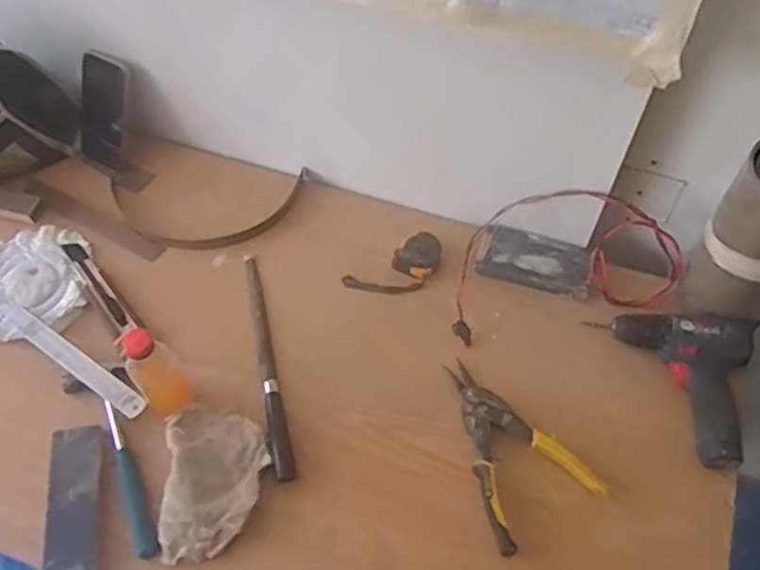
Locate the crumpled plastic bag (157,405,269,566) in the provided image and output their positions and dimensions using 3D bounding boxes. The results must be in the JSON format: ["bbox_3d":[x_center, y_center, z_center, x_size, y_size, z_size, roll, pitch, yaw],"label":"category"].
[{"bbox_3d":[-0.191,0.224,0.848,0.112,0.024,0.170,-4,59,-2],"label":"crumpled plastic bag"}]

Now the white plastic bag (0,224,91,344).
[{"bbox_3d":[-0.478,-0.008,1.014,0.140,0.015,0.178,-11,59,-6],"label":"white plastic bag"}]

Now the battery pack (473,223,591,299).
[{"bbox_3d":[0.210,-0.036,0.996,0.150,0.019,0.080,16,60,10],"label":"battery pack"}]

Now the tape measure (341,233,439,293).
[{"bbox_3d":[0.025,-0.019,0.993,0.133,0.028,0.063,-26,62,-15],"label":"tape measure"}]

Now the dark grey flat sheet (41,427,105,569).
[{"bbox_3d":[-0.349,0.247,0.839,0.059,0.008,0.175,-7,59,-4],"label":"dark grey flat sheet"}]

